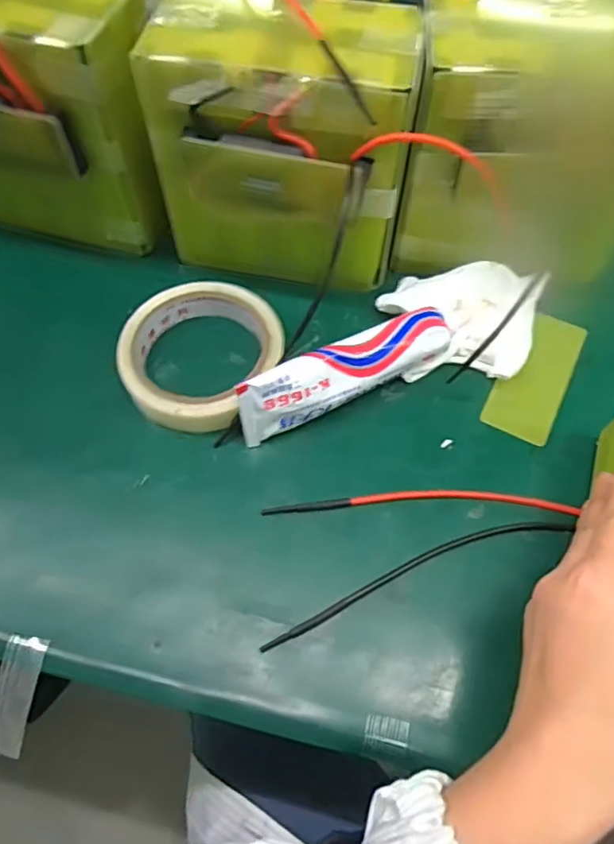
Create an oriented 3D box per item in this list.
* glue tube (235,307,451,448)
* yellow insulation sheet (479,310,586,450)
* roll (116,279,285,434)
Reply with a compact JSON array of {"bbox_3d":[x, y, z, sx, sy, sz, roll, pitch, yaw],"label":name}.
[{"bbox_3d":[0.022,-0.030,0.344,0.134,0.047,0.028,-26,66,-12],"label":"glue tube"},{"bbox_3d":[0.146,-0.031,0.371,0.040,0.004,0.097,25,66,13],"label":"yellow insulation sheet"},{"bbox_3d":[-0.069,-0.042,0.363,0.091,0.025,0.100,0,63,0],"label":"roll"}]

